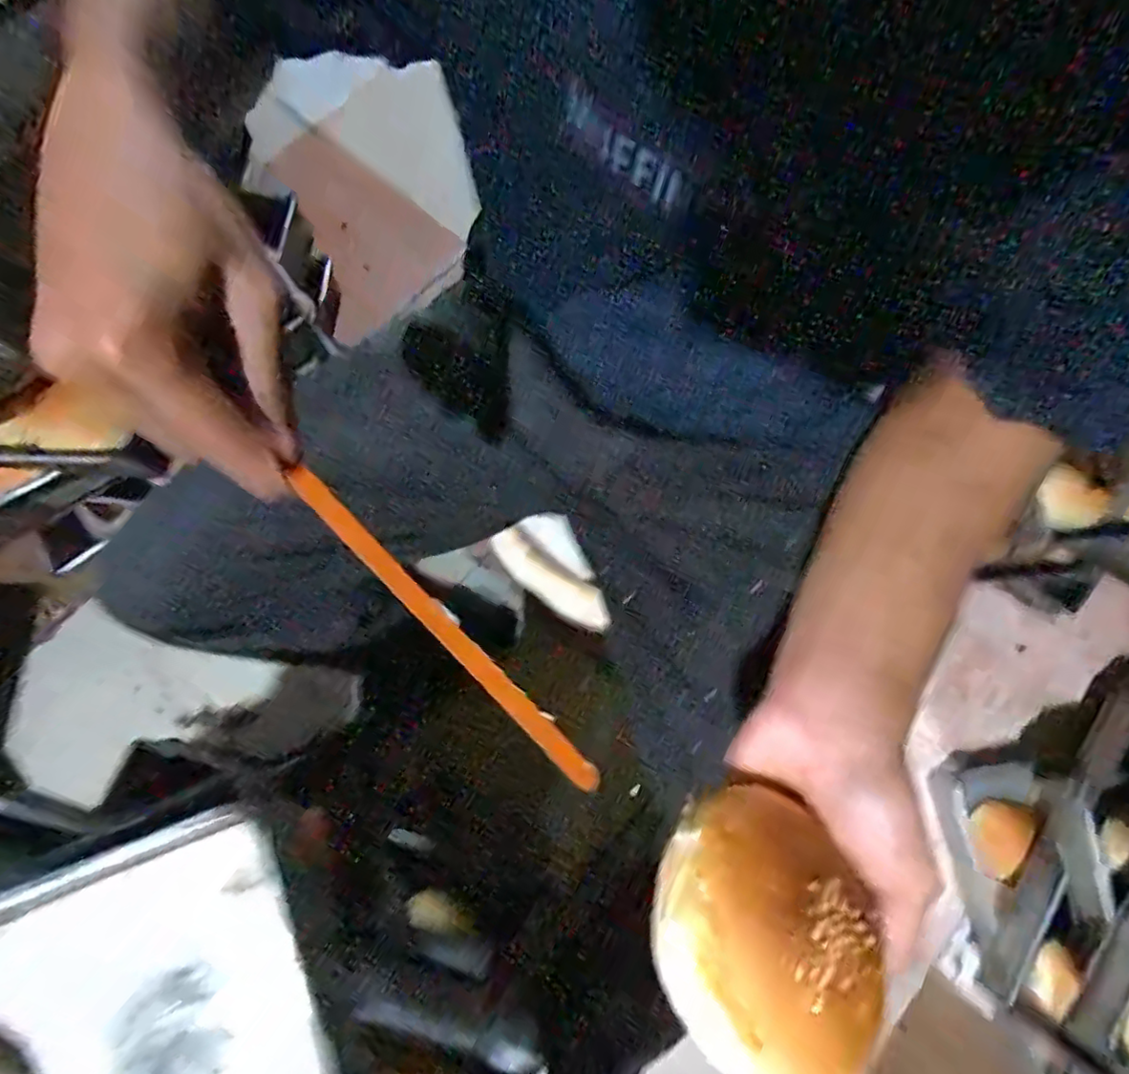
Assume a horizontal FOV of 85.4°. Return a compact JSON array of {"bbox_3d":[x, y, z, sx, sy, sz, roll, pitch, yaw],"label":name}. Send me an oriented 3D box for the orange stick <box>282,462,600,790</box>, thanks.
[{"bbox_3d":[-0.050,0.036,0.247,0.009,0.008,0.170,-44,88,-9],"label":"orange stick"}]

